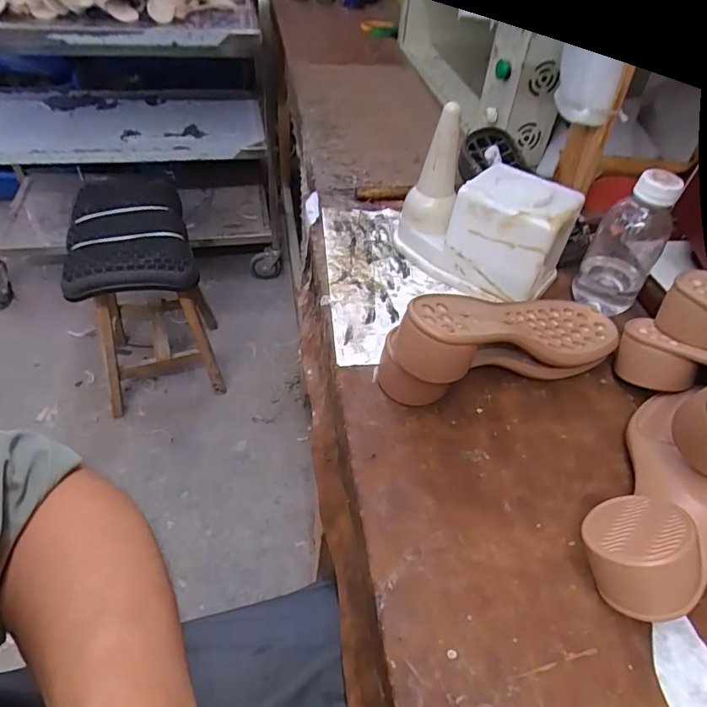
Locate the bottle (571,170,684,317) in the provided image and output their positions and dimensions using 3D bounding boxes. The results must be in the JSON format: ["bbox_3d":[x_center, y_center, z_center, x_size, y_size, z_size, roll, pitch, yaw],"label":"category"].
[{"bbox_3d":[0.304,-0.126,0.558,0.067,0.155,0.071,27,50,21],"label":"bottle"}]

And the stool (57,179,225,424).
[{"bbox_3d":[-0.493,-0.113,1.232,0.280,0.465,0.366,-14,48,-16],"label":"stool"}]

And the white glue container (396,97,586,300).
[{"bbox_3d":[0.147,-0.160,0.585,0.191,0.145,0.101,31,52,24],"label":"white glue container"}]

